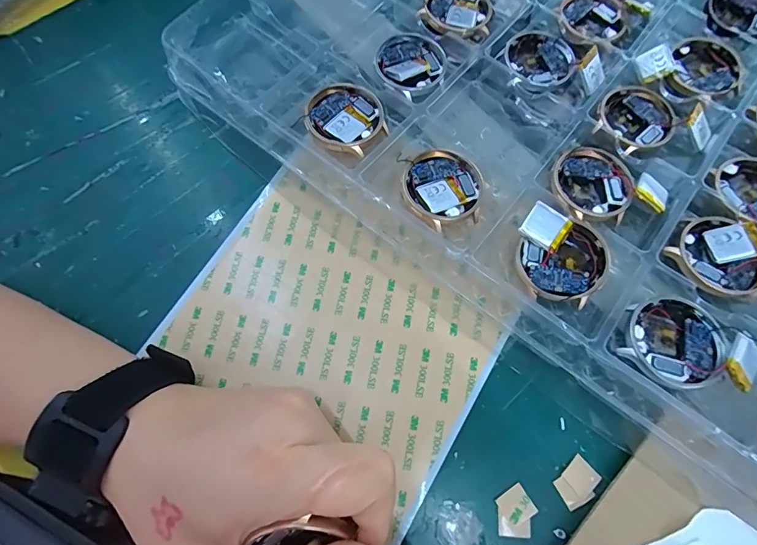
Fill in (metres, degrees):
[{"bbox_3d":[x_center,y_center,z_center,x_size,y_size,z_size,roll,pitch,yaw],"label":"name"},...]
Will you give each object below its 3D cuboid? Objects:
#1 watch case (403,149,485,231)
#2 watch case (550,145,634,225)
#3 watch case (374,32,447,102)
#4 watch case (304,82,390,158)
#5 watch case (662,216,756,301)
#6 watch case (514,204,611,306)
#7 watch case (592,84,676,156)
[{"bbox_3d":[0.035,-0.047,0.234,0.042,0.006,0.045,-15,70,-12],"label":"watch case"},{"bbox_3d":[0.119,-0.049,0.240,0.043,0.011,0.048,30,74,10],"label":"watch case"},{"bbox_3d":[0.019,-0.130,0.265,0.040,0.007,0.045,39,76,13],"label":"watch case"},{"bbox_3d":[-0.019,-0.089,0.249,0.044,0.008,0.044,41,77,13],"label":"watch case"},{"bbox_3d":[0.181,-0.008,0.221,0.049,0.009,0.046,-16,72,-4],"label":"watch case"},{"bbox_3d":[0.091,-0.007,0.218,0.043,0.016,0.041,21,73,8],"label":"watch case"},{"bbox_3d":[0.155,-0.092,0.261,0.042,0.011,0.046,42,77,13],"label":"watch case"}]

